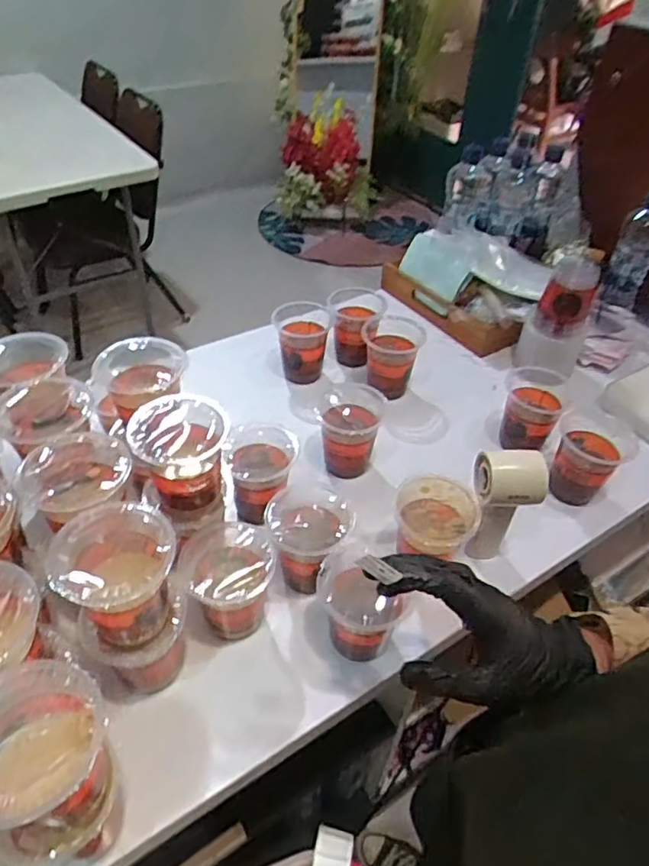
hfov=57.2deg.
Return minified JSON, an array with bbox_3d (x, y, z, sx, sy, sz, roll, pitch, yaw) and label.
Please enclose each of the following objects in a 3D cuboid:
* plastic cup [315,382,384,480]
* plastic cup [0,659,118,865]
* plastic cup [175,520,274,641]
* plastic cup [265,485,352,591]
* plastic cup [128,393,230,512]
[{"bbox_3d":[0.030,0.001,0.762,0.078,0.094,0.086,4,44,0],"label":"plastic cup"},{"bbox_3d":[-0.186,0.217,0.388,0.083,0.113,0.088,2,44,-2],"label":"plastic cup"},{"bbox_3d":[-0.098,0.150,0.599,0.087,0.110,0.082,2,44,-2],"label":"plastic cup"},{"bbox_3d":[-0.018,0.111,0.628,0.085,0.092,0.085,2,44,-2],"label":"plastic cup"},{"bbox_3d":[-0.133,0.024,0.576,0.077,0.086,0.078,-10,46,-14],"label":"plastic cup"}]

